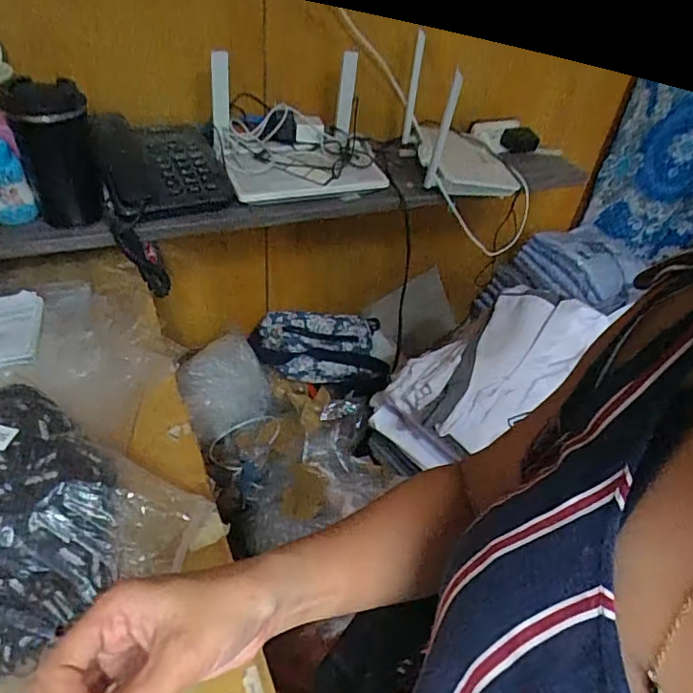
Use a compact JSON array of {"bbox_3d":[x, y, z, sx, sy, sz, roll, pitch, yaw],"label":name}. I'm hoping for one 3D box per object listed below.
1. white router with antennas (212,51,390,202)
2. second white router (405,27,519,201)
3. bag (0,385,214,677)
[{"bbox_3d":[-0.064,-0.328,0.775,0.241,0.149,0.195,-6,43,-14],"label":"white router with antennas"},{"bbox_3d":[0.197,-0.359,0.849,0.166,0.171,0.224,-3,43,-10],"label":"second white router"},{"bbox_3d":[-0.253,0.126,0.412,0.240,0.057,0.165,25,46,19],"label":"bag"}]

